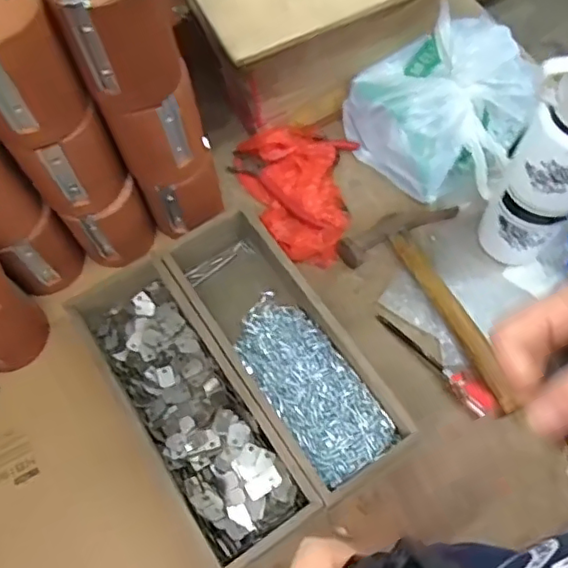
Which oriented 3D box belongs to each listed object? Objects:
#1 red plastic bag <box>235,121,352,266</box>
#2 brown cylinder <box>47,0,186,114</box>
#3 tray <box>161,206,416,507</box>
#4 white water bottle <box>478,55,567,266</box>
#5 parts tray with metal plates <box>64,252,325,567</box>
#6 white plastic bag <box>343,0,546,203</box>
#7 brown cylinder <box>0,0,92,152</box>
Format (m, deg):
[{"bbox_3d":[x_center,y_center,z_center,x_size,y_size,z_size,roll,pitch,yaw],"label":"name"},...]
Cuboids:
[{"bbox_3d":[0.016,-0.104,0.675,0.112,0.043,0.170,-15,67,-7],"label":"red plastic bag"},{"bbox_3d":[-0.123,-0.193,0.446,0.077,0.098,0.082,-19,68,-8],"label":"brown cylinder"},{"bbox_3d":[-0.004,0.061,0.576,0.100,0.070,0.271,-32,70,-13],"label":"tray"},{"bbox_3d":[0.239,-0.103,0.547,0.085,0.268,0.063,37,71,15],"label":"white water bottle"},{"bbox_3d":[-0.090,0.108,0.553,0.101,0.065,0.292,-32,70,-13],"label":"parts tray with metal plates"},{"bbox_3d":[0.193,-0.207,0.688,0.187,0.115,0.195,42,73,17],"label":"white plastic bag"},{"bbox_3d":[-0.199,-0.161,0.433,0.079,0.100,0.078,-33,70,-13],"label":"brown cylinder"}]

